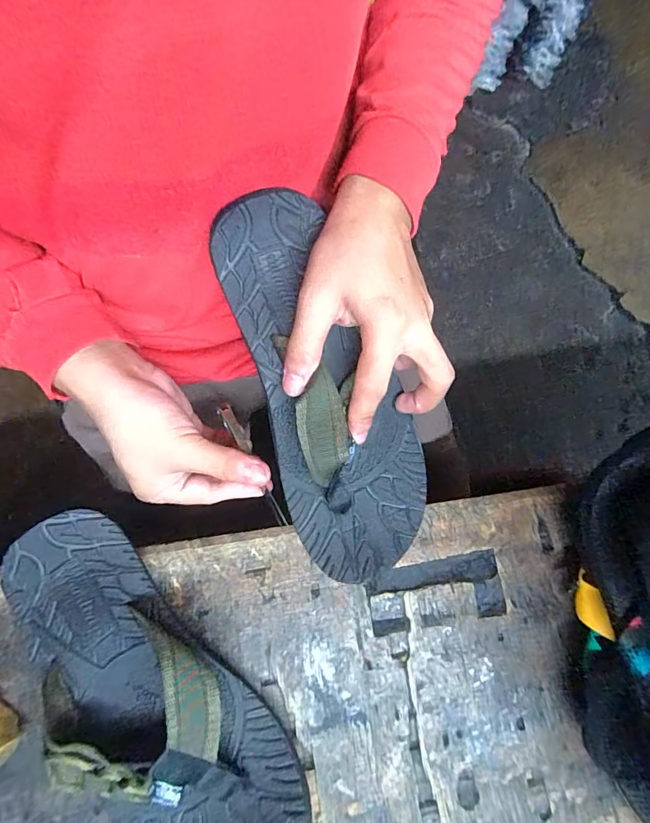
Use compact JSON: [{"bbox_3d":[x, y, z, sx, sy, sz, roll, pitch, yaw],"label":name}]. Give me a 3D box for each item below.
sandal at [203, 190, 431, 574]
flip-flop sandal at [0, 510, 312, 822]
[{"bbox_3d":[0.001,-0.012,0.298,0.105,0.050,0.264,-22,100,-5],"label":"sandal"},{"bbox_3d":[-0.122,0.182,0.288,0.107,0.064,0.259,-39,81,-8],"label":"flip-flop sandal"}]

